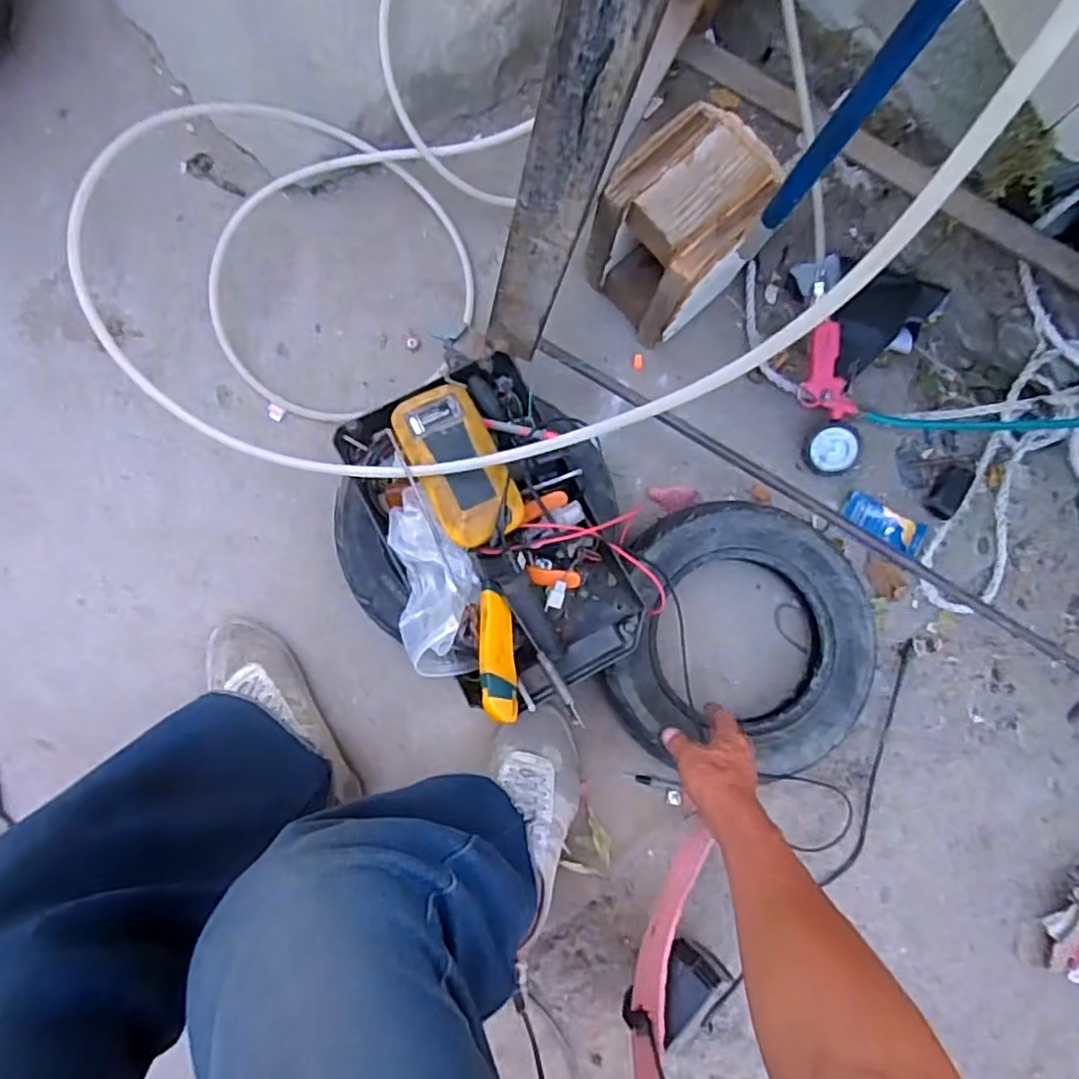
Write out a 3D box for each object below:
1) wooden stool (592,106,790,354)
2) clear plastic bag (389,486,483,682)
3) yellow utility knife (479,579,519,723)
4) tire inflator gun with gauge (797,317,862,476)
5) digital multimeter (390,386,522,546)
[{"bbox_3d":[0.161,-0.361,0.795,0.159,0.195,0.143,-42,88,-7],"label":"wooden stool"},{"bbox_3d":[-0.105,0.043,0.678,0.080,0.081,0.194,-11,85,-7],"label":"clear plastic bag"},{"bbox_3d":[-0.043,0.112,0.685,0.036,0.017,0.142,-4,67,-4],"label":"yellow utility knife"},{"bbox_3d":[0.363,-0.176,0.845,0.058,0.033,0.186,-12,102,-5],"label":"tire inflator gun with gauge"},{"bbox_3d":[-0.085,-0.079,0.678,0.085,0.035,0.178,-25,71,-6],"label":"digital multimeter"}]

